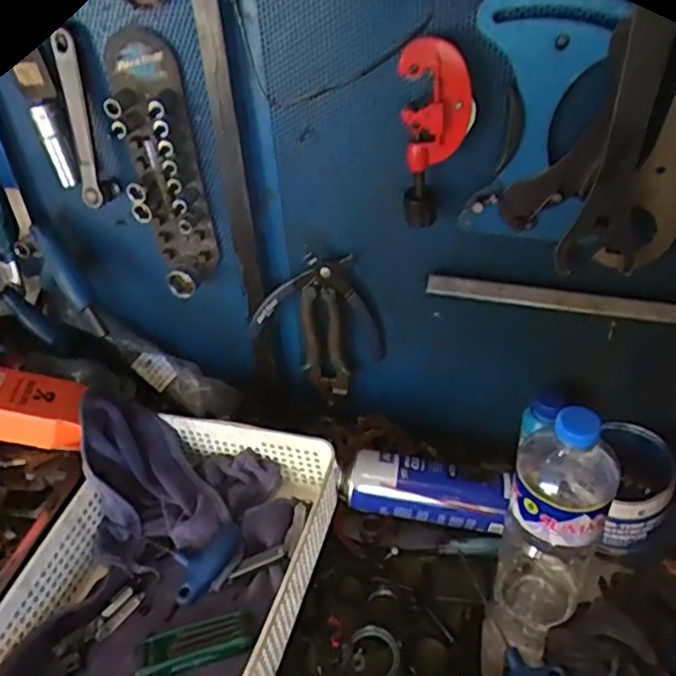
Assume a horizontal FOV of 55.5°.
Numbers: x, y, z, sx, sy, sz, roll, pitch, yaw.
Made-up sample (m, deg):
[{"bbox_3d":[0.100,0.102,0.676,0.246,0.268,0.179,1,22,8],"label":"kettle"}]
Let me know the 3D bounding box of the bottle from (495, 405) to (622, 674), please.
[{"bbox_3d":[0.187,0.162,0.561,0.079,0.272,0.098,19,45,26],"label":"bottle"}]

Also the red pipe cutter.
[{"bbox_3d":[0.078,-0.164,0.535,0.059,0.157,0.022,8,41,15],"label":"red pipe cutter"}]

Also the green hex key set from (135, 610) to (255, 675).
[{"bbox_3d":[-0.129,0.278,0.587,0.107,0.016,0.034,-18,38,-2],"label":"green hex key set"}]

